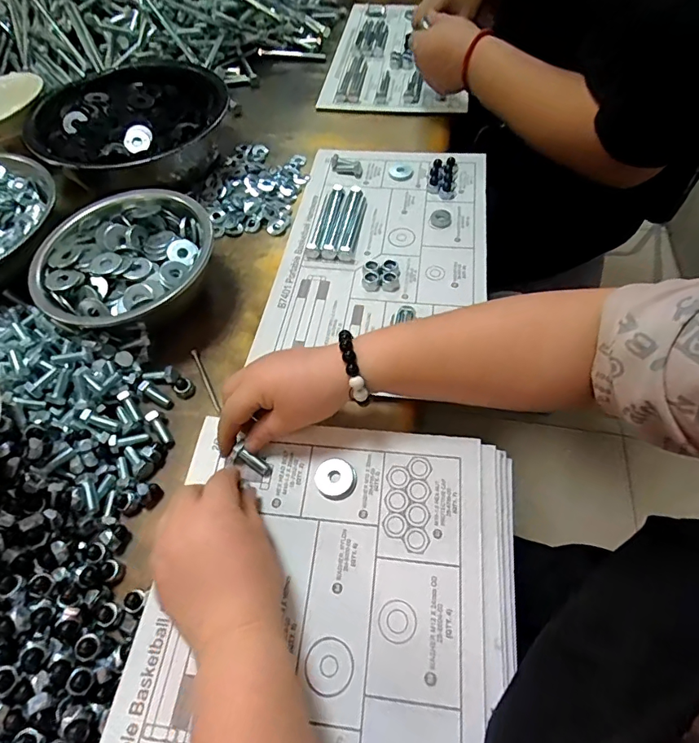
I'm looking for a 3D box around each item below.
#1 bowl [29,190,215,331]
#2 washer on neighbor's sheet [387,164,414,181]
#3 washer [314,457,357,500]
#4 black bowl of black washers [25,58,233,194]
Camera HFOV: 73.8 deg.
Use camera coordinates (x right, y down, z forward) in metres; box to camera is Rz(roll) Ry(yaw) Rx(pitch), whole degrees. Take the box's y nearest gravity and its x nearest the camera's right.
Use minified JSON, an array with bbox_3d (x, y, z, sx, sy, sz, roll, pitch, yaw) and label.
[{"bbox_3d":[-0.223,-0.103,0.476,0.172,0.066,0.171,20,60,14],"label":"bowl"},{"bbox_3d":[0.066,-0.258,0.599,0.032,0.004,0.031,-4,57,-1],"label":"washer on neighbor's sheet"},{"bbox_3d":[-0.010,0.081,0.354,0.030,0.004,0.031,-1,57,1],"label":"washer"},{"bbox_3d":[-0.272,-0.309,0.606,0.199,0.074,0.222,7,57,6],"label":"black bowl of black washers"}]

